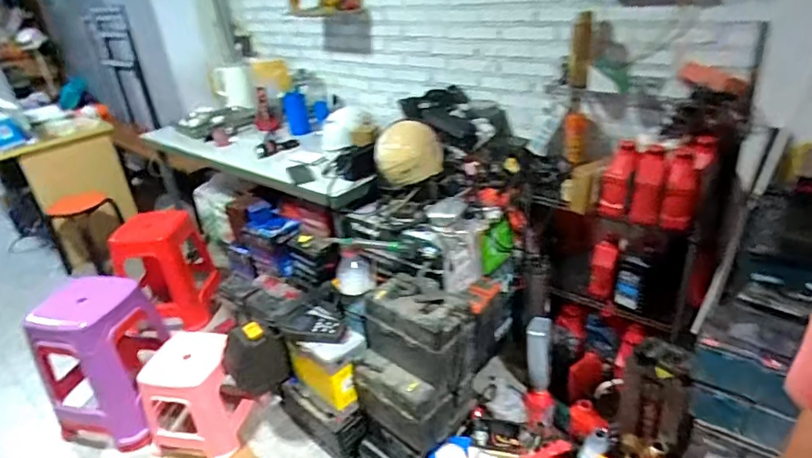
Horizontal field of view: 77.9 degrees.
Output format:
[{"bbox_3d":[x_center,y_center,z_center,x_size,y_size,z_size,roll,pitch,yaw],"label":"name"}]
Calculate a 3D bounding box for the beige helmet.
[{"bbox_3d":[0.008,-0.271,1.716,0.227,0.146,0.250,-5,28,1],"label":"beige helmet"}]

